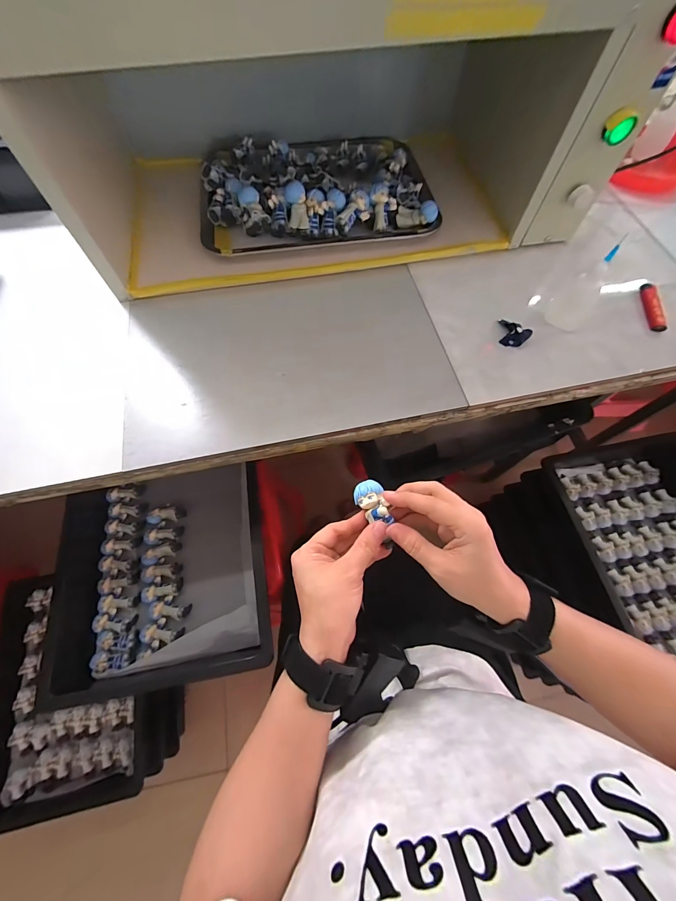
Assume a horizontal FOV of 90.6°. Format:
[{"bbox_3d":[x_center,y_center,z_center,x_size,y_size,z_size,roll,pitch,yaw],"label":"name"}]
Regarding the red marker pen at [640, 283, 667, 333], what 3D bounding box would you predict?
[{"bbox_3d":[0.431,-0.196,0.458,0.016,0.015,0.074,6,66,1],"label":"red marker pen"}]

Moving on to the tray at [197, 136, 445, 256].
[{"bbox_3d":[-0.035,-0.412,0.515,0.350,0.053,0.252,-10,66,-6],"label":"tray"}]

